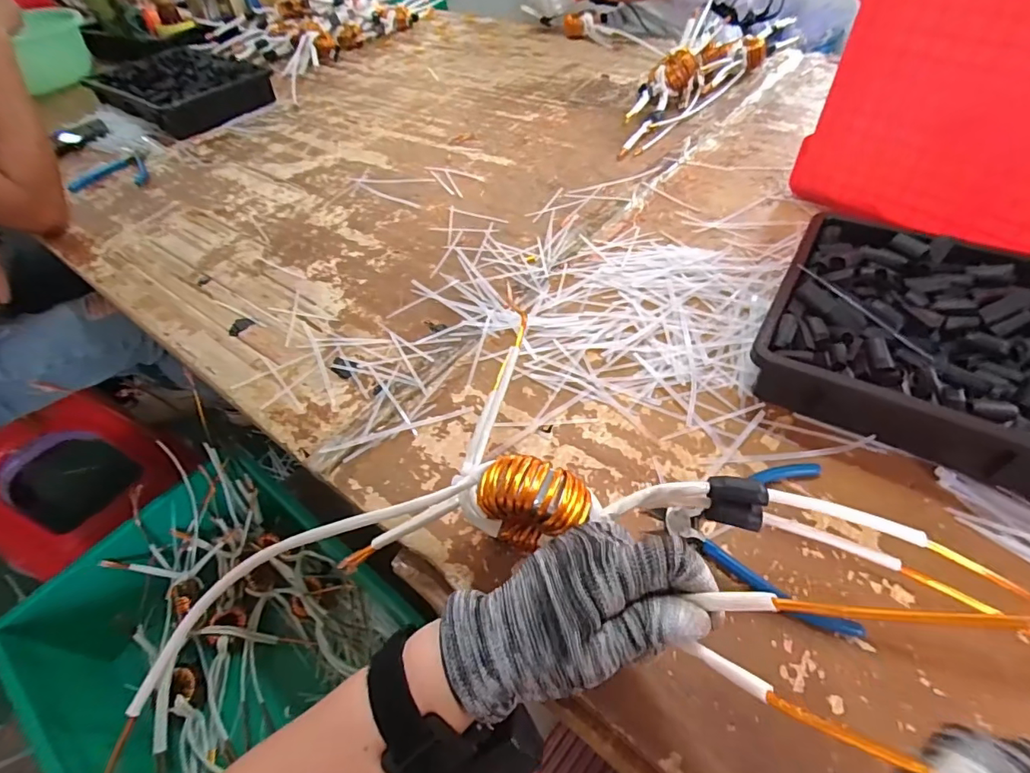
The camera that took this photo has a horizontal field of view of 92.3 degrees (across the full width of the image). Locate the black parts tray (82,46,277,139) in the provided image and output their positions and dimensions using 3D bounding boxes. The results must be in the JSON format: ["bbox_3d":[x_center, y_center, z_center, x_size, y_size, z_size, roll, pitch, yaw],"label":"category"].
[{"bbox_3d":[-0.712,-0.636,1.053,0.320,0.070,0.246,25,57,24],"label":"black parts tray"}]

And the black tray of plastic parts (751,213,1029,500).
[{"bbox_3d":[0.418,-0.021,0.417,0.371,0.062,0.248,21,56,21],"label":"black tray of plastic parts"}]

